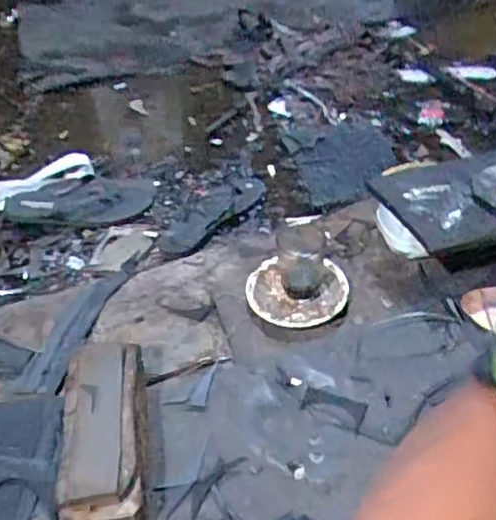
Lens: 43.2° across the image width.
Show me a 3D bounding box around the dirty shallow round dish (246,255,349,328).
[{"bbox_3d":[0.067,0.041,0.876,0.134,0.028,0.127,-2,40,2],"label":"dirty shallow round dish"}]

